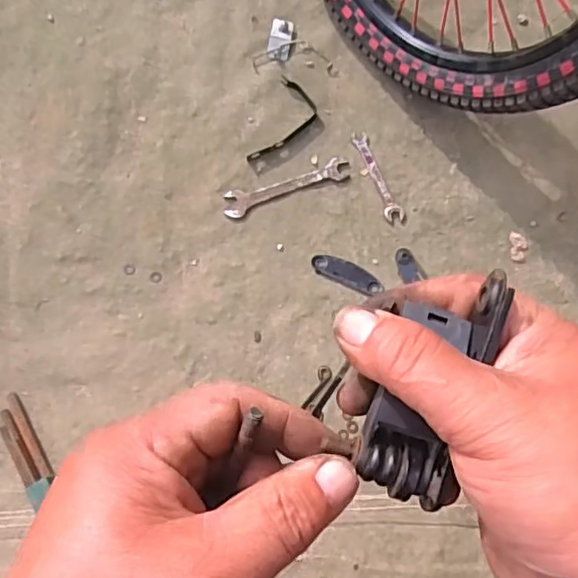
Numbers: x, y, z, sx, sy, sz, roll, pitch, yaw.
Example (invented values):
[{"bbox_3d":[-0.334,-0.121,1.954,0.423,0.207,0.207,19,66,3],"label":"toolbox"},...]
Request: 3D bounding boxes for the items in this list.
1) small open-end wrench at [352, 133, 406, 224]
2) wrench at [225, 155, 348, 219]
[{"bbox_3d":[0.104,-0.128,0.707,0.022,0.005,0.114,-23,79,-4],"label":"small open-end wrench"},{"bbox_3d":[-0.003,-0.118,0.706,0.150,0.004,0.032,-18,78,-4],"label":"wrench"}]

